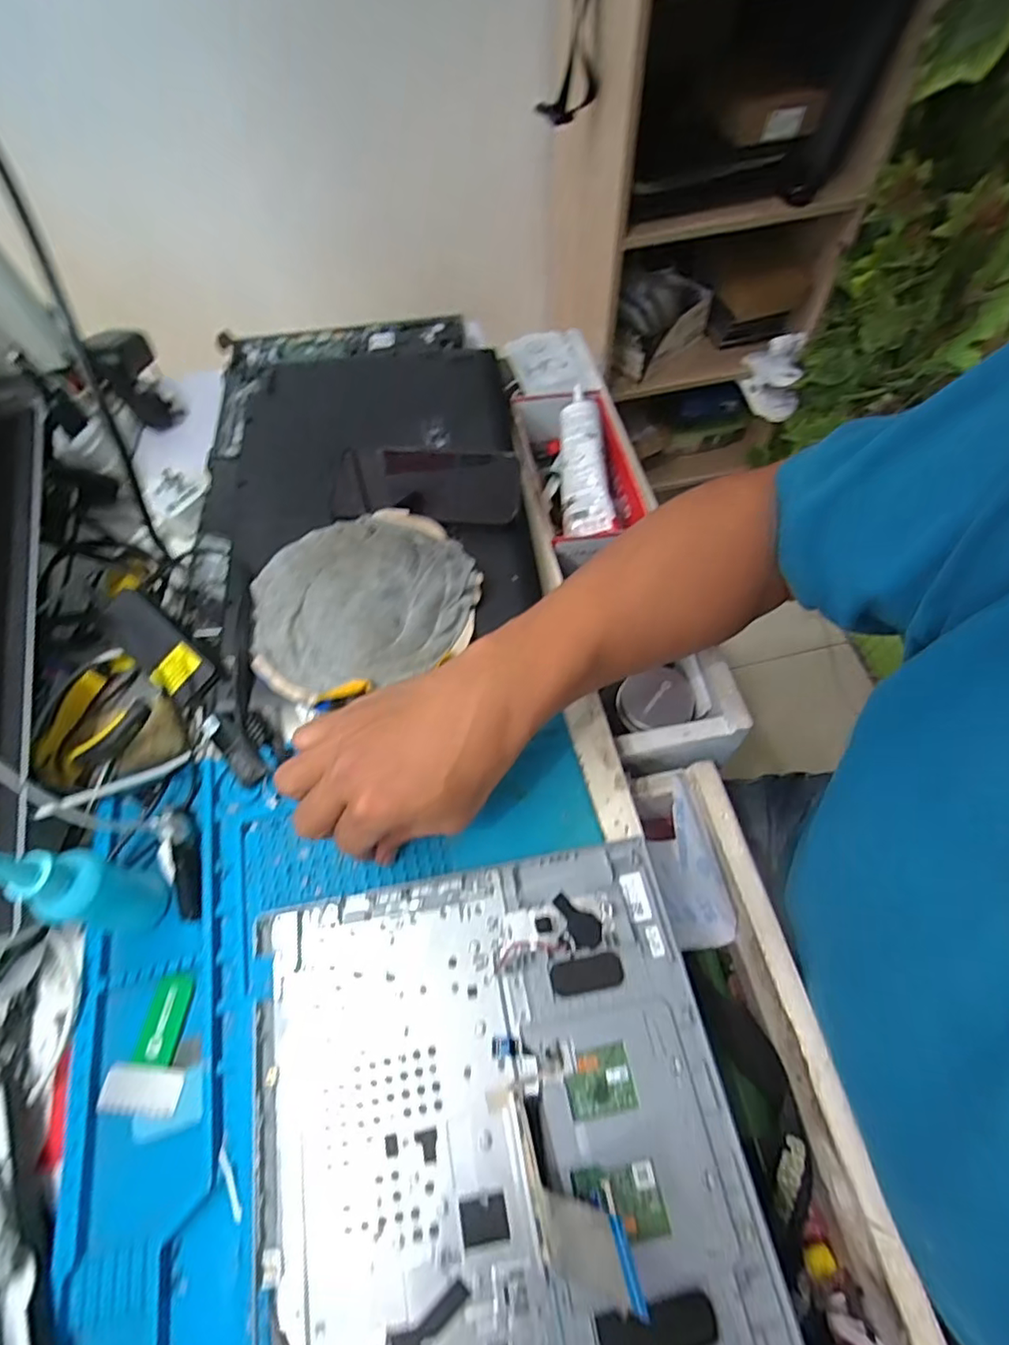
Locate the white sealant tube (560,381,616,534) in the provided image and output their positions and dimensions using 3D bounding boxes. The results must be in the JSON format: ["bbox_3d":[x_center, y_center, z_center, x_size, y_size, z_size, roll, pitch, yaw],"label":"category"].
[{"bbox_3d":[0.071,-0.196,0.540,0.040,0.025,0.145,-3,82,-2],"label":"white sealant tube"}]

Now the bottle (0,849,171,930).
[{"bbox_3d":[-0.226,0.110,0.310,0.034,0.127,0.036,-2,61,3],"label":"bottle"}]

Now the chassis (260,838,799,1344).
[{"bbox_3d":[0.006,0.271,0.280,0.229,0.008,0.341,-10,62,-5],"label":"chassis"}]

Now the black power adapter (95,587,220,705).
[{"bbox_3d":[-0.240,-0.017,0.416,0.092,0.023,0.039,42,68,6],"label":"black power adapter"}]

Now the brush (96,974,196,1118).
[{"bbox_3d":[-0.196,0.208,0.334,0.044,0.010,0.066,3,61,2],"label":"brush"}]

